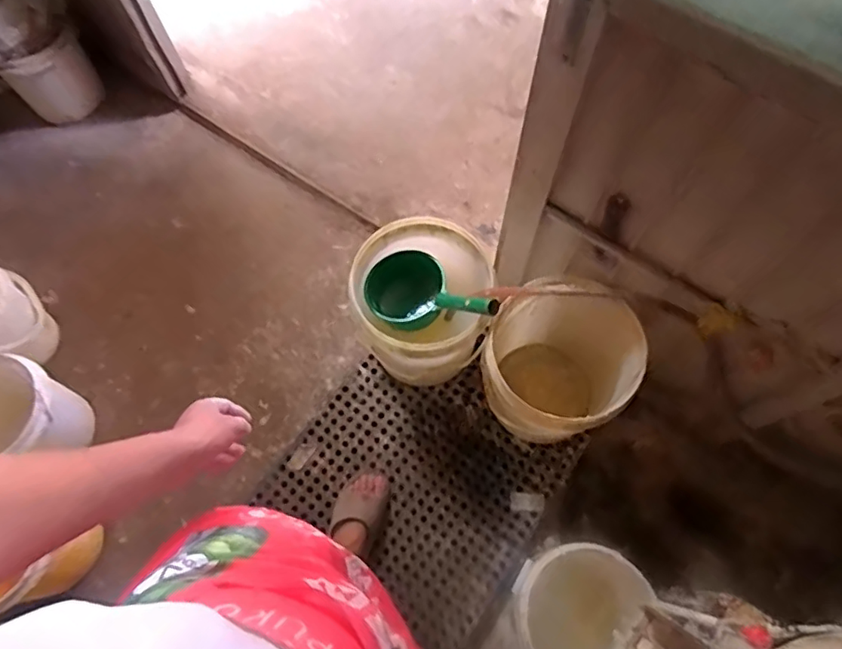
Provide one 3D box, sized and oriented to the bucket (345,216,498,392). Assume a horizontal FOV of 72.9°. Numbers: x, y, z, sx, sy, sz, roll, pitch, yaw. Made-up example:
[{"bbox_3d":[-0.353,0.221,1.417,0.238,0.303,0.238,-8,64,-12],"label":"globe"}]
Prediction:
[{"bbox_3d":[0.006,-0.027,1.356,0.296,0.356,0.296,0,67,-1],"label":"bucket"}]

